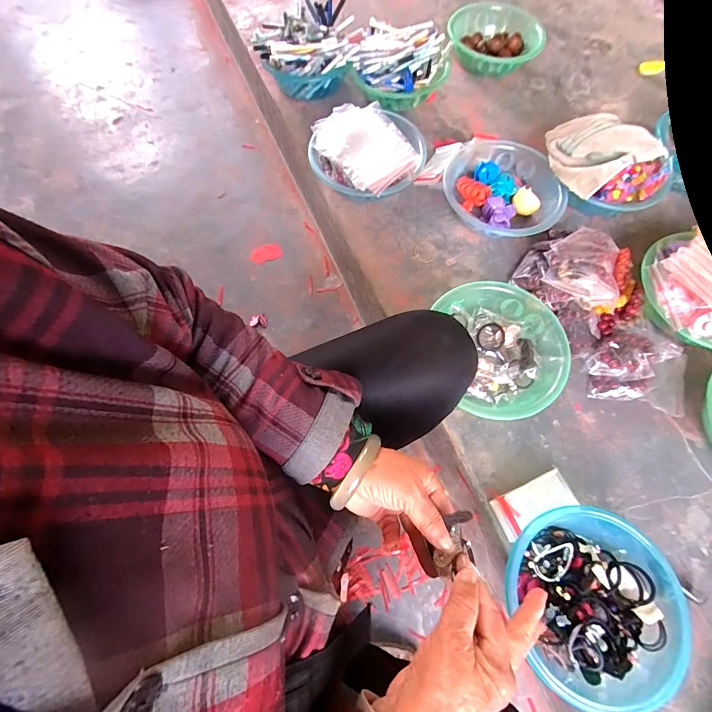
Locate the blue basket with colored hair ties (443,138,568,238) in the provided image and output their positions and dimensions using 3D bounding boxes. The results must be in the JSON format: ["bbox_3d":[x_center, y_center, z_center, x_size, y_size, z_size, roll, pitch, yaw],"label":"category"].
[{"bbox_3d":[0.291,-0.337,0.770,0.223,0.072,0.247,-3,68,-2],"label":"blue basket with colored hair ties"}]

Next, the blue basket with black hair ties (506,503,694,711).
[{"bbox_3d":[0.312,0.331,0.511,0.213,0.077,0.221,0,68,-1],"label":"blue basket with black hair ties"}]

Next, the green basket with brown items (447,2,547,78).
[{"bbox_3d":[0.346,-0.790,0.940,0.225,0.081,0.181,11,68,4],"label":"green basket with brown items"}]

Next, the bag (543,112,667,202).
[{"bbox_3d":[0.476,-0.417,0.731,0.197,0.055,0.172,-26,71,-11],"label":"bag"}]

